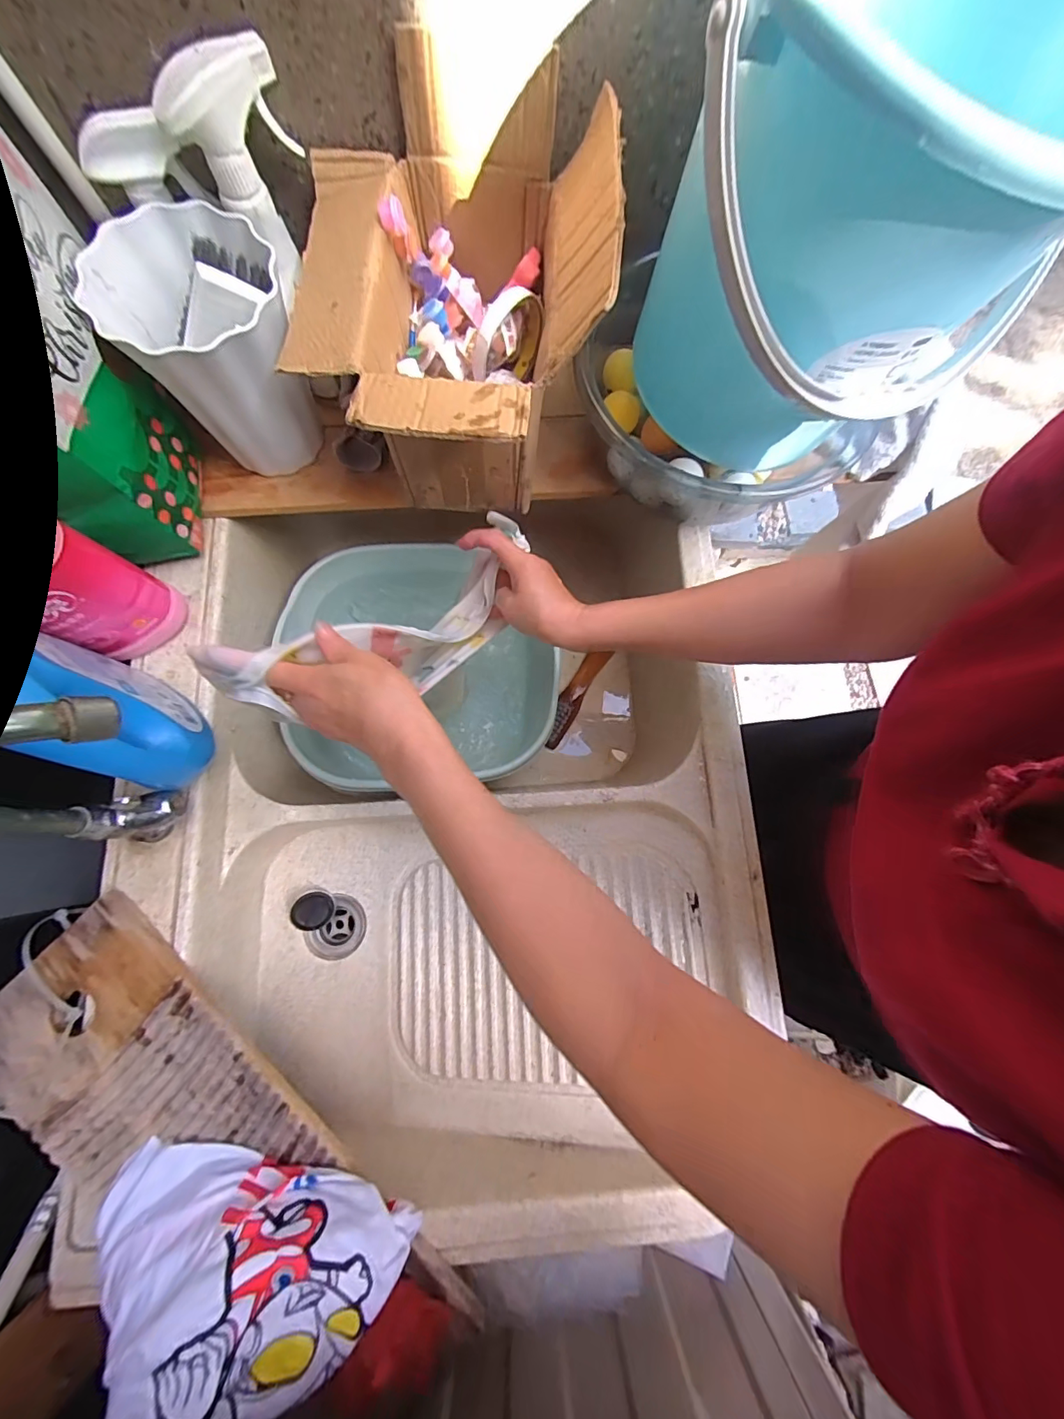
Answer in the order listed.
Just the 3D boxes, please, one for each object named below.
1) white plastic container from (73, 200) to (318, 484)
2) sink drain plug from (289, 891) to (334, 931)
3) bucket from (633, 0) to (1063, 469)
[{"bbox_3d":[-0.262,-0.306,0.425,0.140,0.157,0.136,40,80,8],"label":"white plastic container"},{"bbox_3d":[-0.240,0.220,0.518,0.040,0.015,0.040,6,68,-15],"label":"sink drain plug"},{"bbox_3d":[0.211,-0.355,0.332,0.221,0.232,0.293,11,77,2],"label":"bucket"}]

